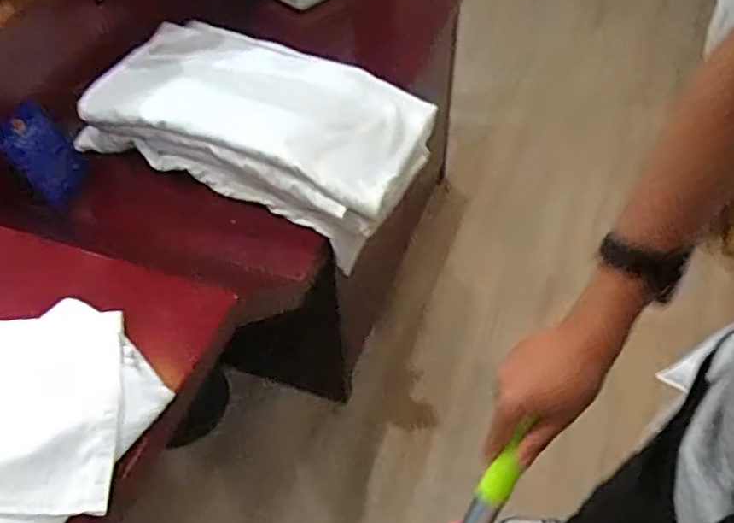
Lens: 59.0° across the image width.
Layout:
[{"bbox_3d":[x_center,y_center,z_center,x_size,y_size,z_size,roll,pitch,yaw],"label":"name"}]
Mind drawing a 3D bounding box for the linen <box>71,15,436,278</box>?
[{"bbox_3d":[-0.173,-0.266,1.124,0.562,0.115,0.354,21,53,19],"label":"linen"}]

